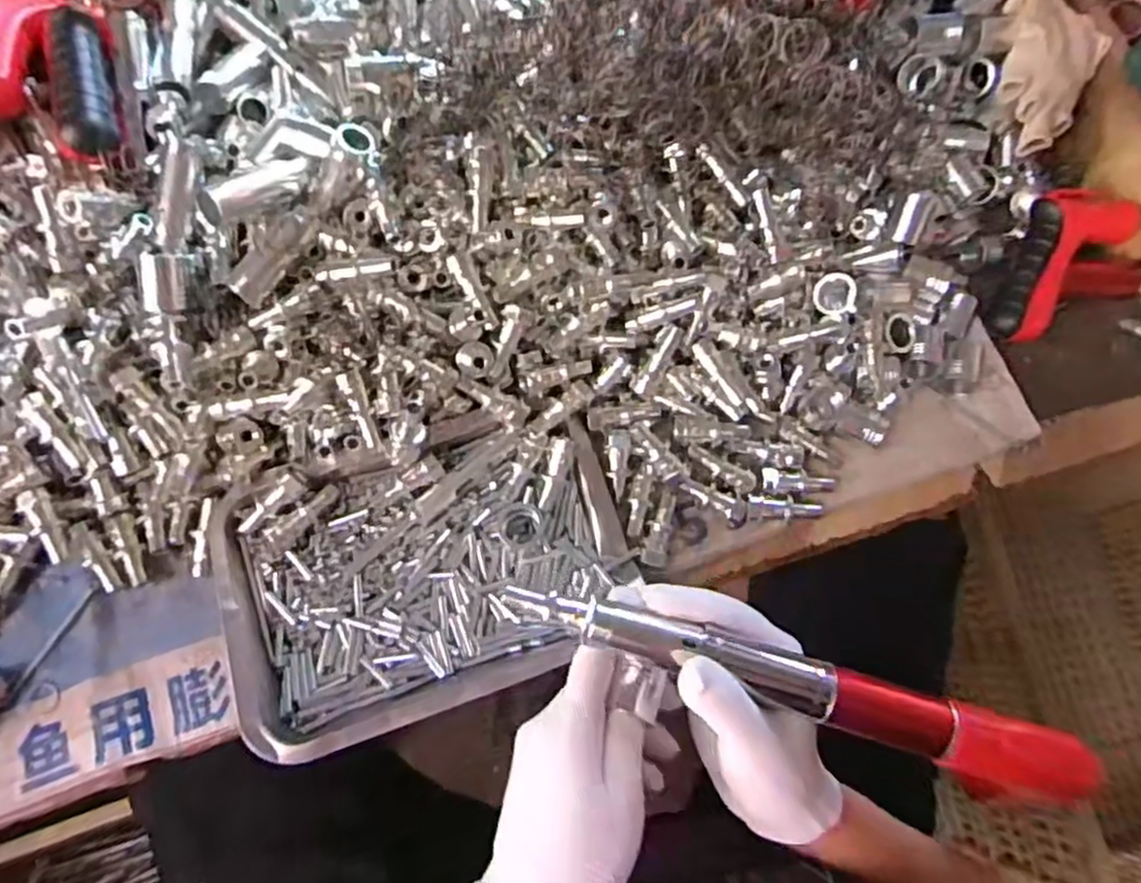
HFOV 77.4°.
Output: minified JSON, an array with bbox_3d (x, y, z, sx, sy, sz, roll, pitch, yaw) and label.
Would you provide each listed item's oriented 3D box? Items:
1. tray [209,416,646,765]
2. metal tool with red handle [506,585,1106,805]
[{"bbox_3d":[-0.090,0.083,0.464,0.254,0.029,0.167,-18,73,-8],"label":"tray"},{"bbox_3d":[0.111,0.122,0.353,0.285,0.030,0.035,18,72,0],"label":"metal tool with red handle"}]

